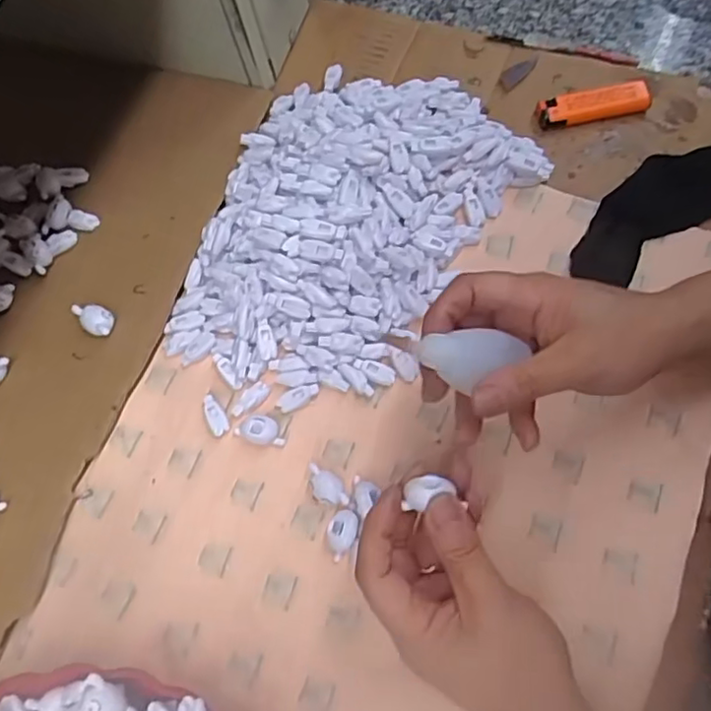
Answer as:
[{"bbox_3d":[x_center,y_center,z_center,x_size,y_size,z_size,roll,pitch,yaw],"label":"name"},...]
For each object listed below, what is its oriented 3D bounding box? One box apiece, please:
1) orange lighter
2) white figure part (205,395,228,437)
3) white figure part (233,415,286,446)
[{"bbox_3d":[0.179,-0.188,0.474,0.080,0.016,0.023,-8,69,-1],"label":"orange lighter"},{"bbox_3d":[-0.093,0.039,0.418,0.012,0.008,0.027,-27,71,-8],"label":"white figure part"},{"bbox_3d":[-0.062,0.047,0.407,0.033,0.009,0.018,17,71,8],"label":"white figure part"}]

